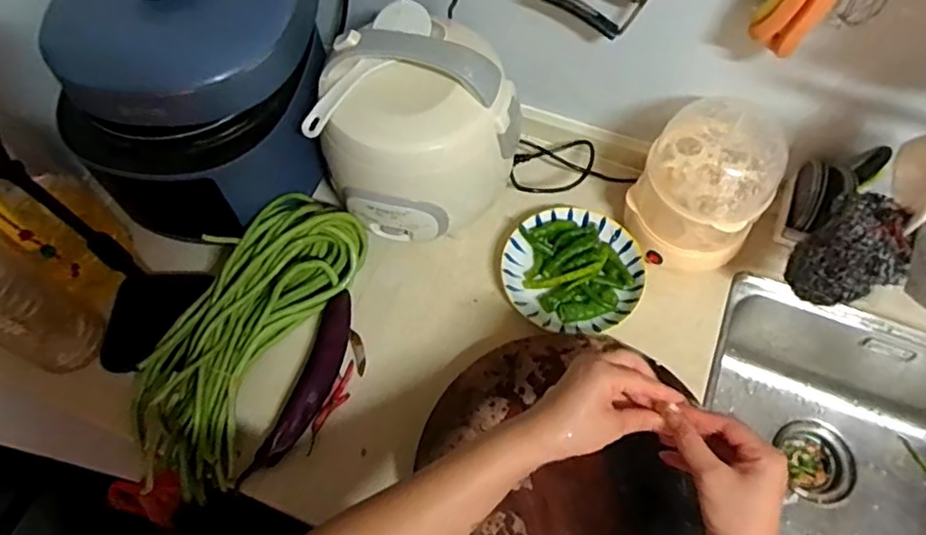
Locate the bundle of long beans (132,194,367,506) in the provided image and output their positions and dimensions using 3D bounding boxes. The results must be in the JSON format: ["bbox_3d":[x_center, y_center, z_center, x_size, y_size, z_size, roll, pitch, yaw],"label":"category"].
[{"bbox_3d":[-0.253,0.070,0.682,0.141,0.101,0.342,22,65,12],"label":"bundle of long beans"}]

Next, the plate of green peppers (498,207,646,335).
[{"bbox_3d":[0.137,0.002,0.743,0.168,0.028,0.165,-1,62,1],"label":"plate of green peppers"}]

